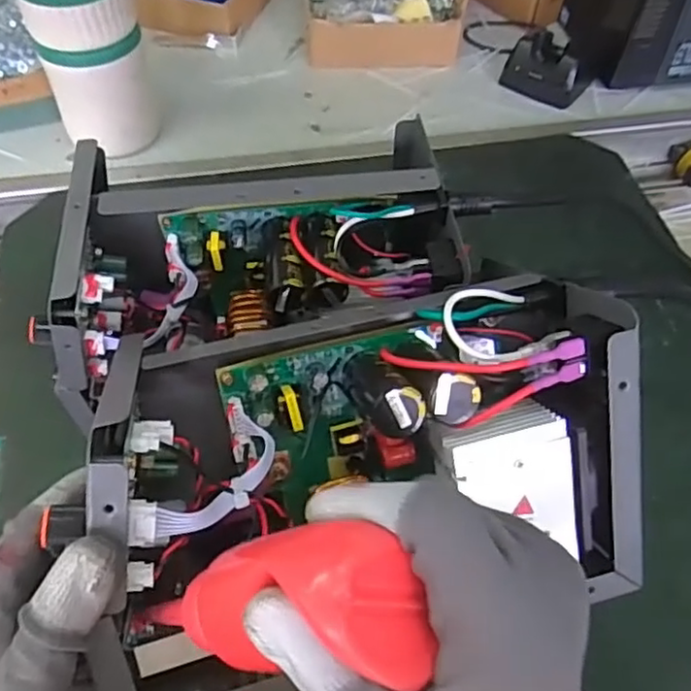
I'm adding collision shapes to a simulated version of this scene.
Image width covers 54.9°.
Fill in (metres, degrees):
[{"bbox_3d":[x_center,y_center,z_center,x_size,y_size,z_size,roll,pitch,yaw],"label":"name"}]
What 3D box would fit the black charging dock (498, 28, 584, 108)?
[{"bbox_3d":[0.223,-0.308,0.733,0.086,0.044,0.071,30,59,19],"label":"black charging dock"}]

